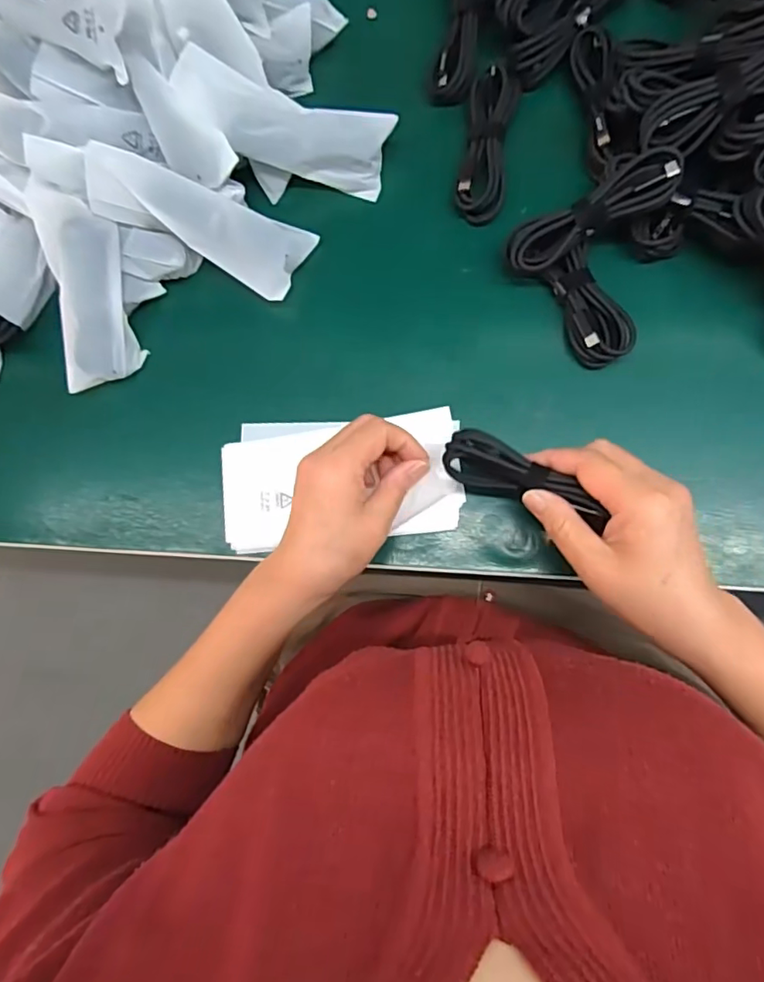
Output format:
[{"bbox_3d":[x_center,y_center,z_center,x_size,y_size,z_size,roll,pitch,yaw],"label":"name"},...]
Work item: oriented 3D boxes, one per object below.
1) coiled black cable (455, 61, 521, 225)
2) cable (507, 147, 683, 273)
[{"bbox_3d":[0.077,-0.254,0.403,0.033,0.016,0.113,8,85,9],"label":"coiled black cable"},{"bbox_3d":[0.136,-0.180,0.360,0.107,0.022,0.030,-24,81,23],"label":"cable"}]

